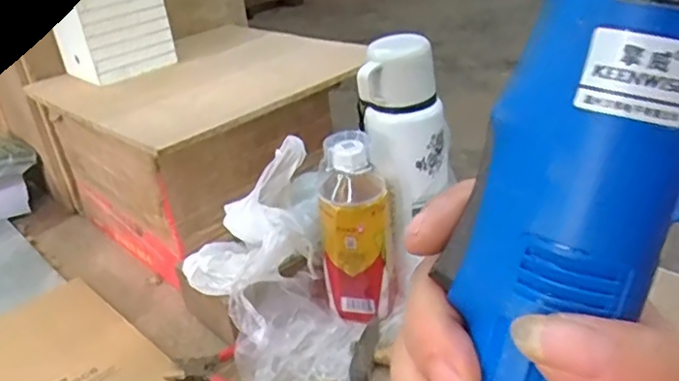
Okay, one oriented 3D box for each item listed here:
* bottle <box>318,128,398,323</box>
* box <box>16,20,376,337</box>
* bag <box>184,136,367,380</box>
[{"bbox_3d":[0.016,0.037,0.590,0.066,0.173,0.054,-8,29,-4],"label":"bottle"},{"bbox_3d":[-0.158,-0.051,0.776,0.300,0.227,0.357,-28,36,-34],"label":"box"},{"bbox_3d":[-0.068,0.075,0.591,0.145,0.170,0.171,-16,30,-18],"label":"bag"}]

